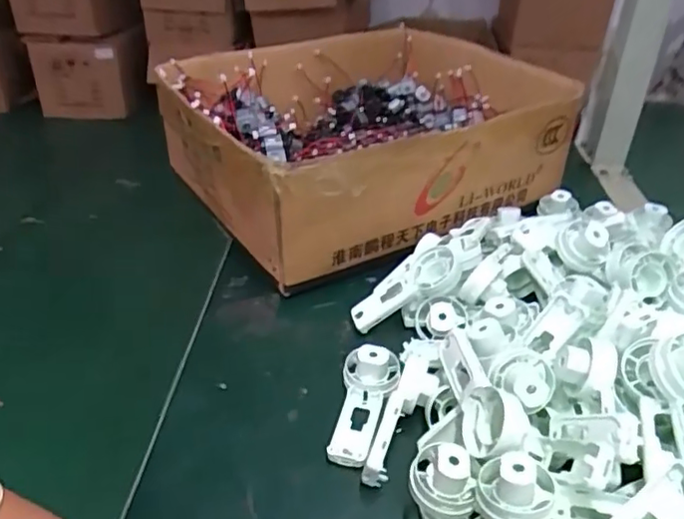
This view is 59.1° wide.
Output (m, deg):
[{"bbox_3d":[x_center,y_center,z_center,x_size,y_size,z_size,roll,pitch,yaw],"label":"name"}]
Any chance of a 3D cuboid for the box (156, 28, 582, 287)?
[{"bbox_3d":[0.017,-0.139,0.667,0.375,0.128,0.330,-18,39,-27],"label":"box"}]

